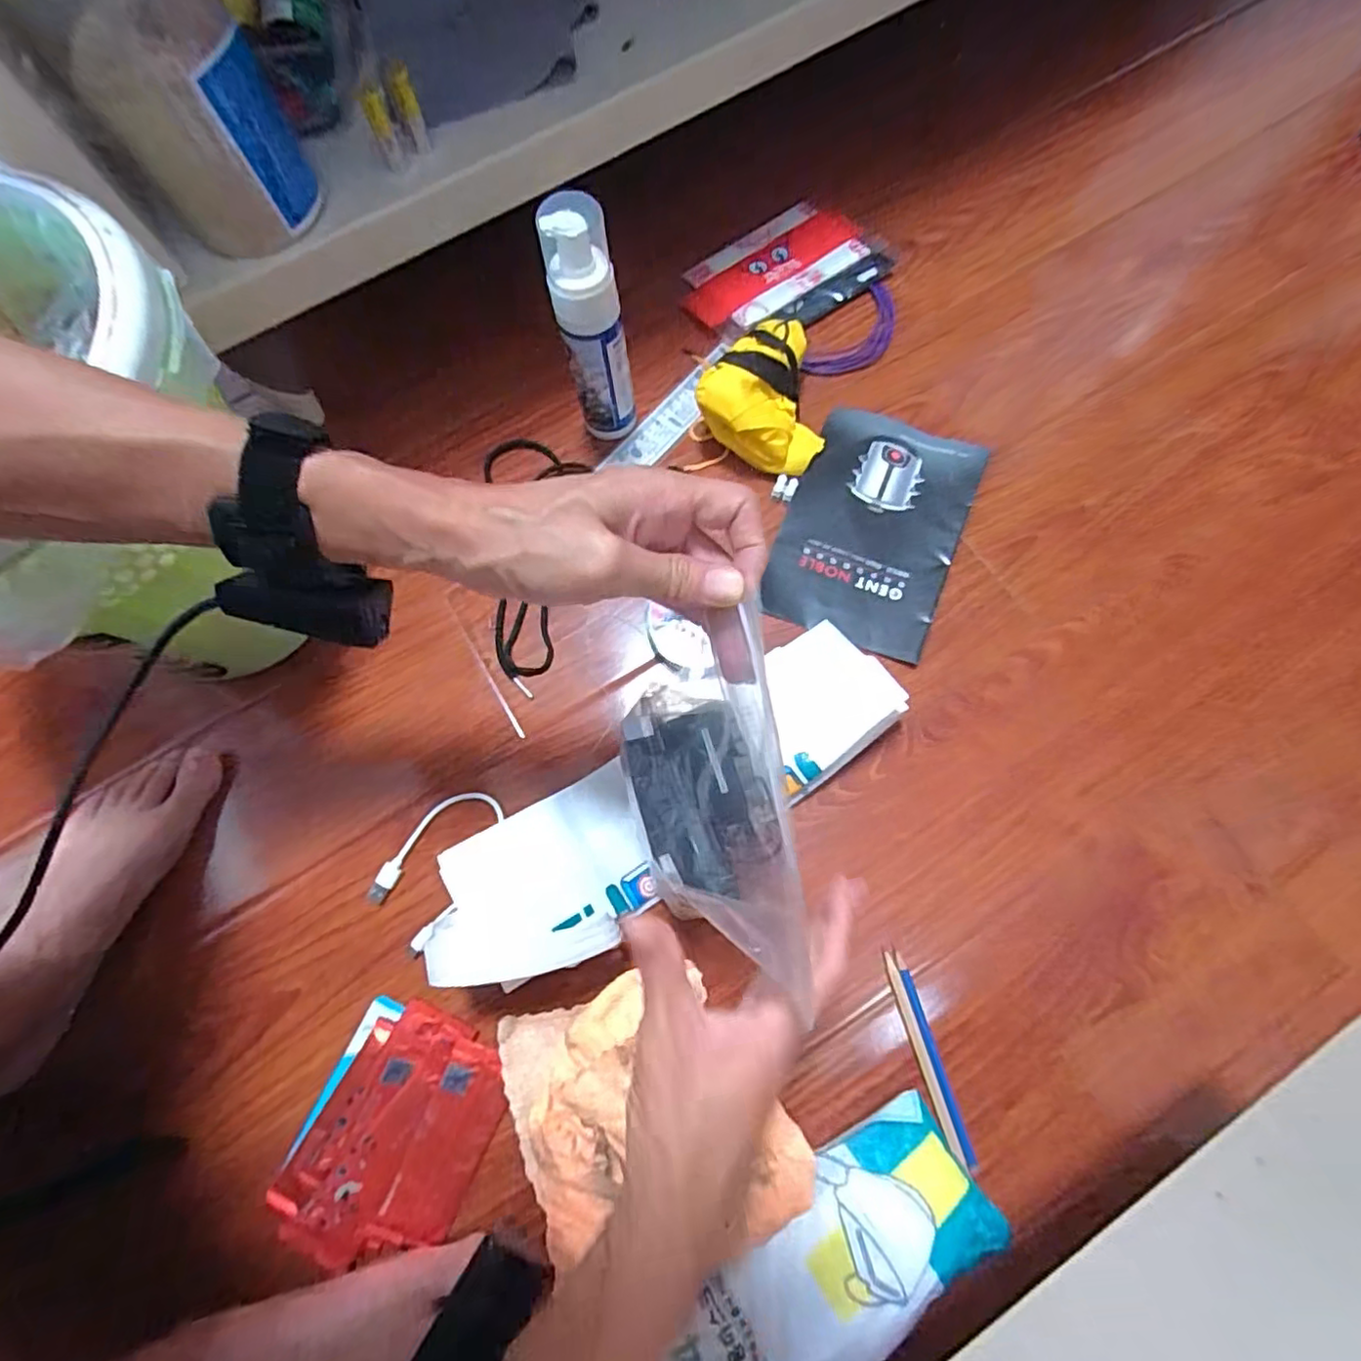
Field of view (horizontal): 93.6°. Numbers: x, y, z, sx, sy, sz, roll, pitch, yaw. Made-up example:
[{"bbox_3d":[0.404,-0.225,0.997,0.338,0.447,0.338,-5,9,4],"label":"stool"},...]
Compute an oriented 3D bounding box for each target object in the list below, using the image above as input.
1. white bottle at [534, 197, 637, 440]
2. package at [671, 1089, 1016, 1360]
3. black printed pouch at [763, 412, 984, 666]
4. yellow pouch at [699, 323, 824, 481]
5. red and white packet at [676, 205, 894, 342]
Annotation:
[{"bbox_3d":[-0.065,-0.254,0.476,0.044,0.186,0.043,-13,73,-2],"label":"white bottle"},{"bbox_3d":[0.068,0.357,0.363,0.244,0.027,0.086,-35,61,-9],"label":"package"},{"bbox_3d":[0.158,-0.126,0.523,0.133,0.012,0.203,21,75,8],"label":"black printed pouch"},{"bbox_3d":[0.063,-0.234,0.525,0.095,0.062,0.118,-6,73,0],"label":"yellow pouch"},{"bbox_3d":[0.090,-0.379,0.592,0.174,0.019,0.118,-34,75,-8],"label":"red and white packet"}]

